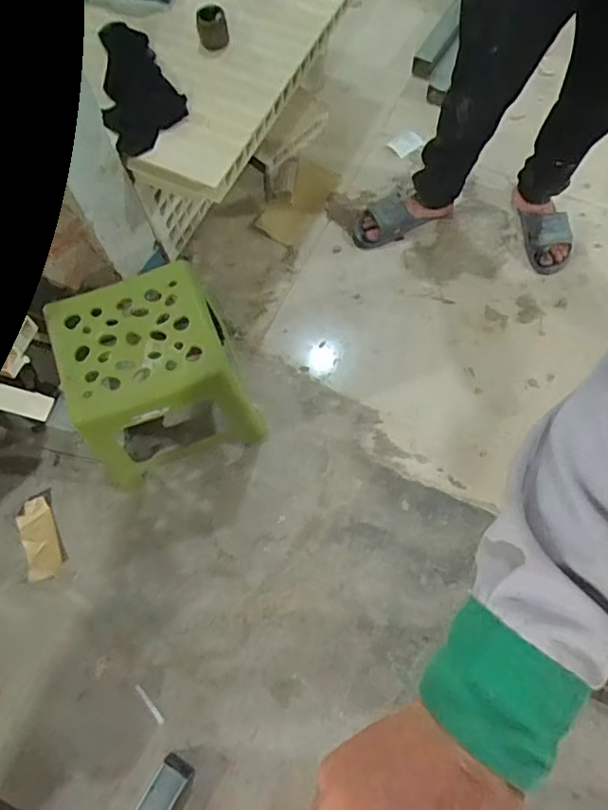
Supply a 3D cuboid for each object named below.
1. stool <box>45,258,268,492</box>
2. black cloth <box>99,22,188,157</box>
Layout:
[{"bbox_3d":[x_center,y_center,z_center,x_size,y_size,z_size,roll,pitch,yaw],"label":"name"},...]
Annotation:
[{"bbox_3d":[-0.262,-0.045,1.082,0.297,0.317,0.268,-18,70,-5],"label":"stool"},{"bbox_3d":[-0.312,-0.595,1.059,0.137,0.024,0.318,-20,70,-6],"label":"black cloth"}]

